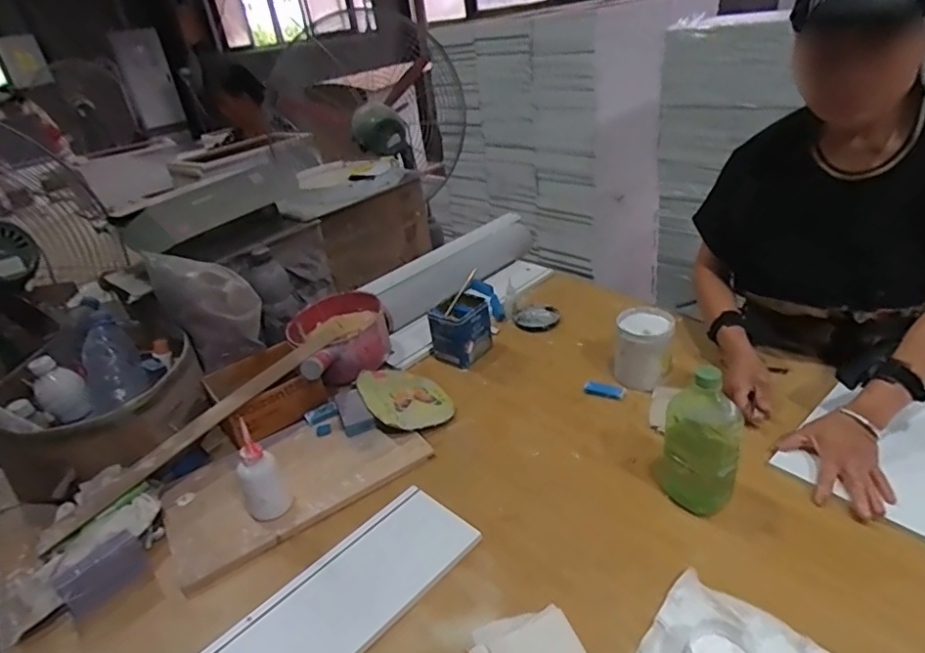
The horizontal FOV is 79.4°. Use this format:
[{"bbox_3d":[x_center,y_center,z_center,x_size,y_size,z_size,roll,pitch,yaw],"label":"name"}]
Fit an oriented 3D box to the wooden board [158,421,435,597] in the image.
[{"bbox_3d":[-0.275,0.241,0.912,0.393,0.028,0.219,-24,34,-27],"label":"wooden board"}]

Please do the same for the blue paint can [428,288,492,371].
[{"bbox_3d":[-0.006,0.004,1.154,0.113,0.109,0.103,-29,37,-34],"label":"blue paint can"}]

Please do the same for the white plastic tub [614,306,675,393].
[{"bbox_3d":[0.327,0.040,1.010,0.098,0.115,0.104,7,33,21],"label":"white plastic tub"}]

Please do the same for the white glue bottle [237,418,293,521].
[{"bbox_3d":[-0.299,0.221,0.821,0.062,0.129,0.065,-22,34,-26],"label":"white glue bottle"}]

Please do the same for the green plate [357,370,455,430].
[{"bbox_3d":[-0.110,0.125,1.035,0.149,0.033,0.188,-19,33,-21],"label":"green plate"}]

